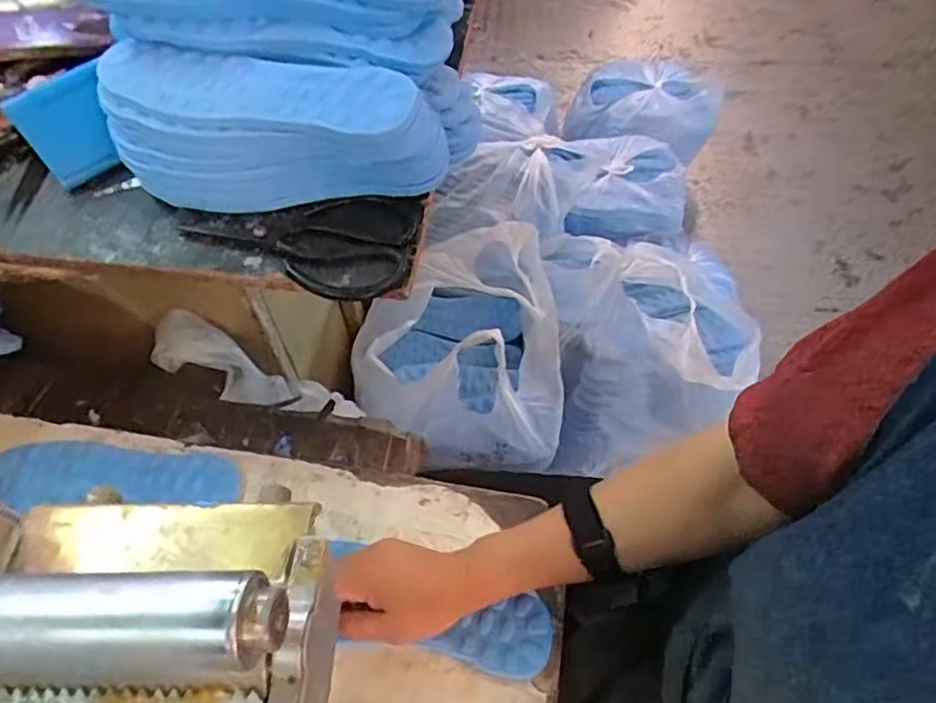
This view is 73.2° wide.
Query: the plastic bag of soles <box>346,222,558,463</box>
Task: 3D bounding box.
[{"bbox_3d":[-0.017,-0.019,0.909,0.283,0.250,0.350,-3,55,0],"label":"plastic bag of soles"}]

